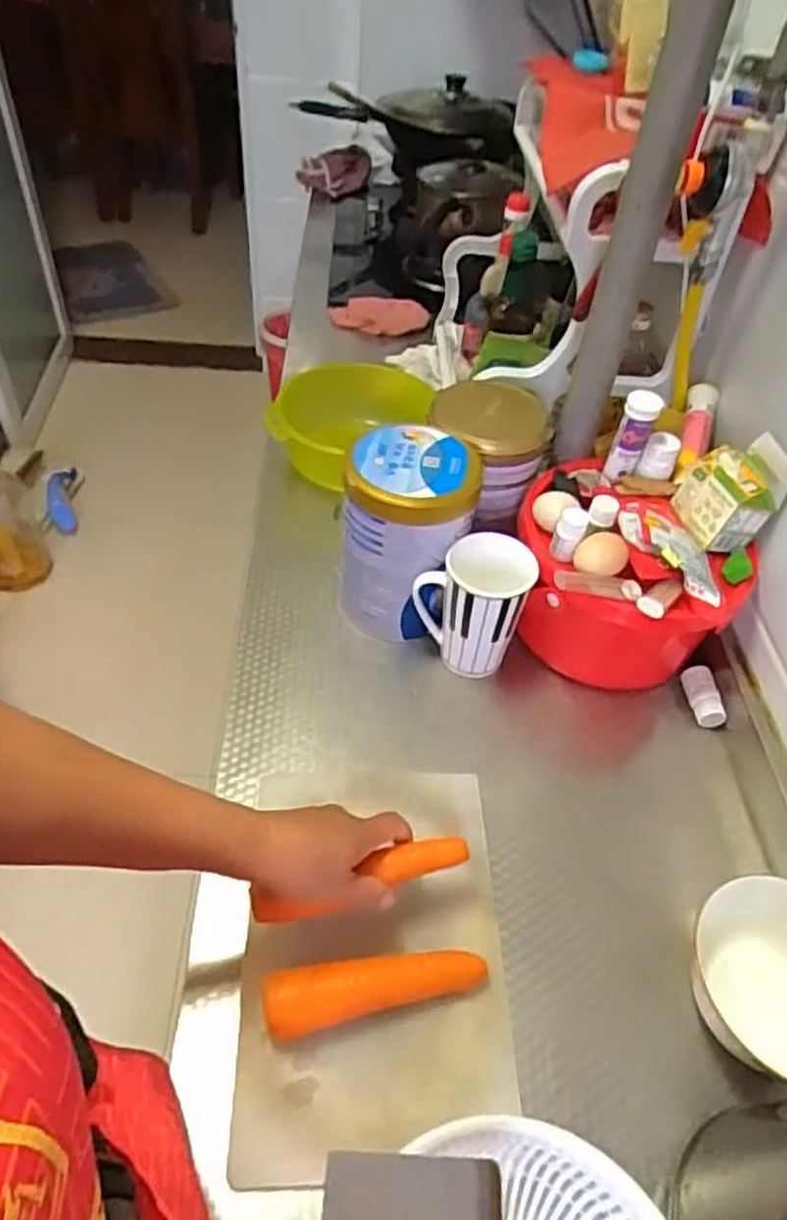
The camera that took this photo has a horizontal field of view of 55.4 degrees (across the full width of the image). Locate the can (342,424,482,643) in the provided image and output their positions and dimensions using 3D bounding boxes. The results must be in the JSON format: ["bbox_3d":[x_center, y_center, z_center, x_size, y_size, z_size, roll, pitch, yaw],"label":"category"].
[{"bbox_3d":[0.013,-0.069,0.761,0.117,0.198,0.114,3,47,-3],"label":"can"}]

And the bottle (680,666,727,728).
[{"bbox_3d":[0.313,0.089,0.759,0.028,0.032,0.062,2,47,-4],"label":"bottle"}]

